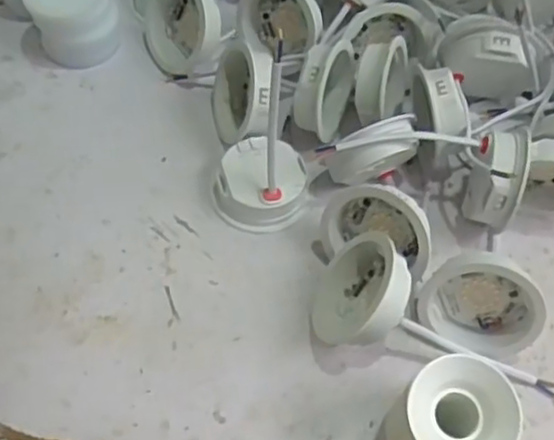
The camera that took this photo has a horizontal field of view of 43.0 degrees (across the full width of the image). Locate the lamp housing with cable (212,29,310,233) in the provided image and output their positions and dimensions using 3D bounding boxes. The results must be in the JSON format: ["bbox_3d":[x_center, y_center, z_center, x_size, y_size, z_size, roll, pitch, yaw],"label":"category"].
[{"bbox_3d":[-0.009,-0.049,0.452,0.064,0.115,0.060,0,58,-3],"label":"lamp housing with cable"}]

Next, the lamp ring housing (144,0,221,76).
[{"bbox_3d":[-0.071,-0.152,0.544,0.024,0.071,0.074,-16,67,-42],"label":"lamp ring housing"}]

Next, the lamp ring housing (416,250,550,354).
[{"bbox_3d":[0.126,0.047,0.431,0.071,0.060,0.029,18,28,14],"label":"lamp ring housing"}]

